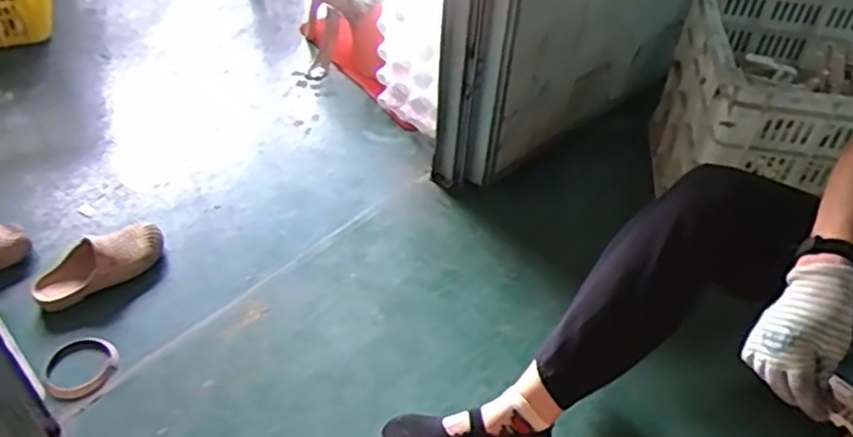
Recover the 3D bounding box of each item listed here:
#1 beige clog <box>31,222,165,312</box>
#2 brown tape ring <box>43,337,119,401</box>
[{"bbox_3d":[-0.598,0.082,1.288,0.234,0.087,0.089,-31,55,-30],"label":"beige clog"},{"bbox_3d":[-0.583,0.252,1.185,0.103,0.019,0.116,27,49,21],"label":"brown tape ring"}]

